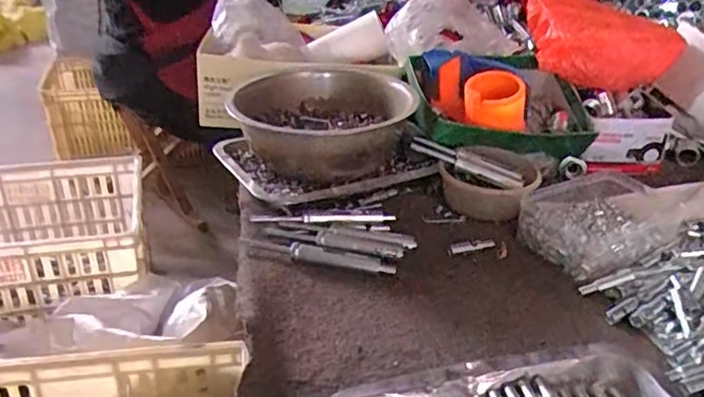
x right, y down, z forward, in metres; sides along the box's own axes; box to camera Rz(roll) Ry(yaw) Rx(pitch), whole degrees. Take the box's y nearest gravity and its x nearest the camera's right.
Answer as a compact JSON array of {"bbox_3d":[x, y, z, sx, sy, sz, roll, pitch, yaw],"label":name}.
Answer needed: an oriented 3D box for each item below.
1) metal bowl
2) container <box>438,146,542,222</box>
[{"bbox_3d":[-0.037,-0.079,0.733,0.214,0.109,0.218,-2,29,1],"label":"metal bowl"},{"bbox_3d":[0.160,-0.018,0.699,0.112,0.054,0.112,-2,29,1],"label":"container"}]

